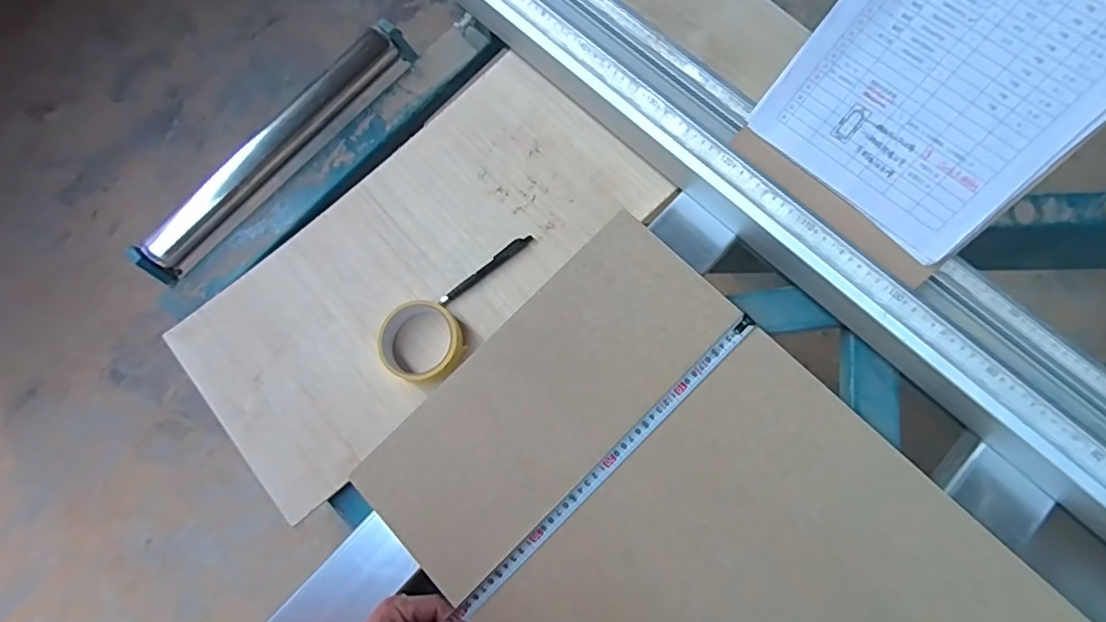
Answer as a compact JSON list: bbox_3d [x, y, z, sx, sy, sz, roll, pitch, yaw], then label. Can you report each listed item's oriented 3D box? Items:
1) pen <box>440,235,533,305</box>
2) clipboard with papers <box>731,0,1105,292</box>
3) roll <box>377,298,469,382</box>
[{"bbox_3d":[-0.080,-0.050,0.647,0.129,0.008,0.013,-37,76,-3],"label":"pen"},{"bbox_3d":[0.342,-0.213,0.441,0.216,0.017,0.337,44,119,12],"label":"clipboard with papers"},{"bbox_3d":[-0.147,0.036,0.617,0.093,0.030,0.088,-1,77,6],"label":"roll"}]

